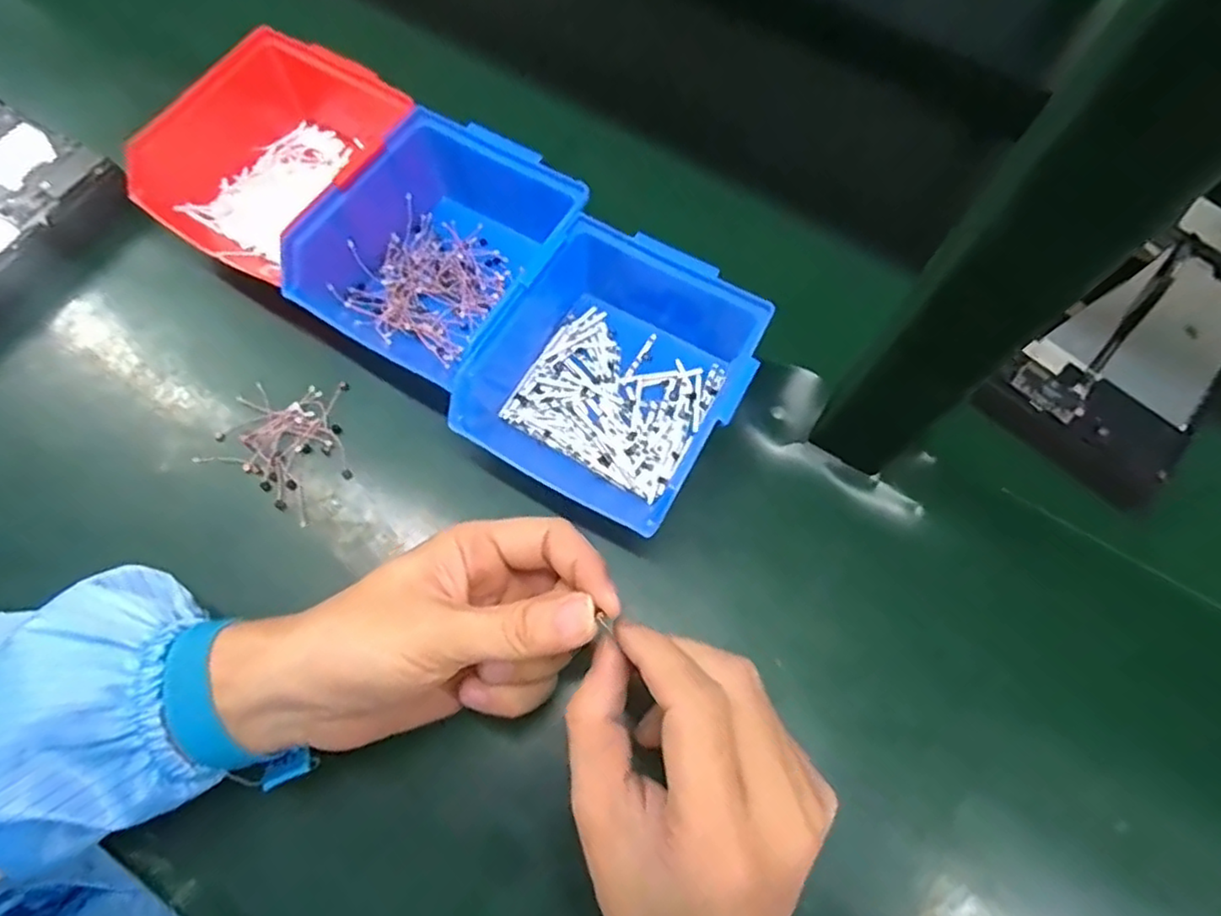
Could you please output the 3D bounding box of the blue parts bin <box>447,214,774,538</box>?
[{"bbox_3d":[0.002,-0.047,0.357,0.130,0.064,0.141,28,74,7],"label":"blue parts bin"}]

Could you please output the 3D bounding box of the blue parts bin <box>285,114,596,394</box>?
[{"bbox_3d":[-0.098,-0.112,0.380,0.123,0.065,0.131,32,74,8],"label":"blue parts bin"}]

